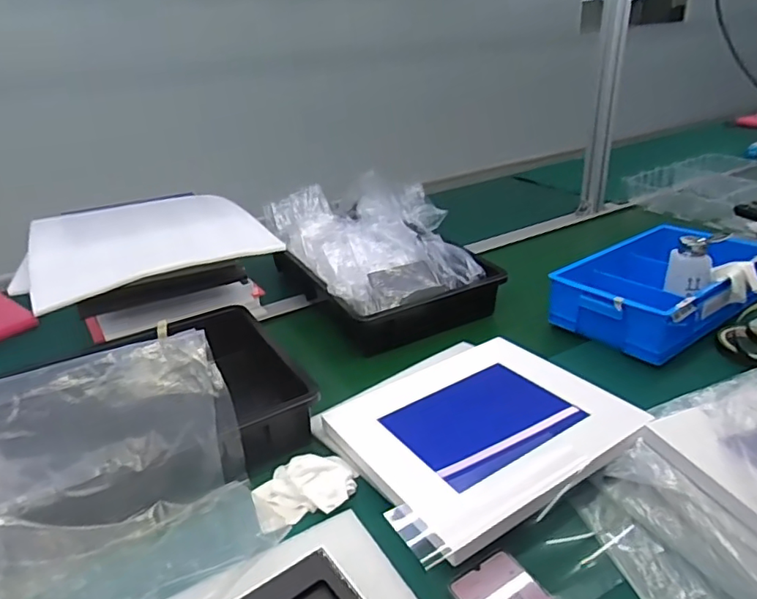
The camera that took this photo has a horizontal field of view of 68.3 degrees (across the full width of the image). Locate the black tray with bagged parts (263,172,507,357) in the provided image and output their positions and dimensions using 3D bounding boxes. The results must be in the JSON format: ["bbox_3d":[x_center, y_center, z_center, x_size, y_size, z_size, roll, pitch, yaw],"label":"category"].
[{"bbox_3d":[0.000,-0.080,1.031,0.306,0.153,0.394,-16,30,-24],"label":"black tray with bagged parts"}]

